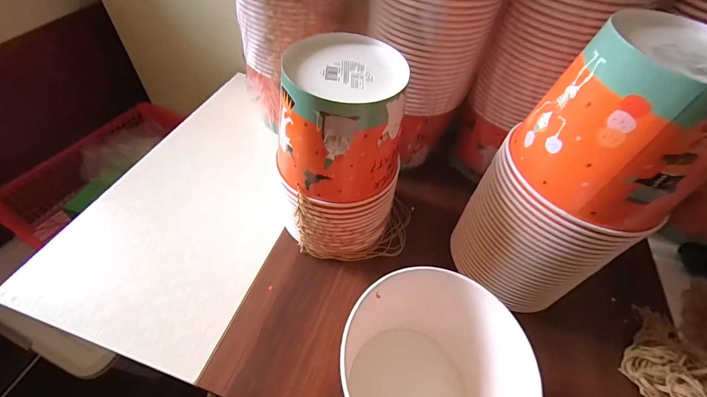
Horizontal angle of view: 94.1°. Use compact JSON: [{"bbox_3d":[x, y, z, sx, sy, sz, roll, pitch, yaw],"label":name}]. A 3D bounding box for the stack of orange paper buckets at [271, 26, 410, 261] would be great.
[{"bbox_3d":[-0.018,-0.042,0.421,0.151,0.247,0.134,12,49,4],"label":"stack of orange paper buckets"}]

